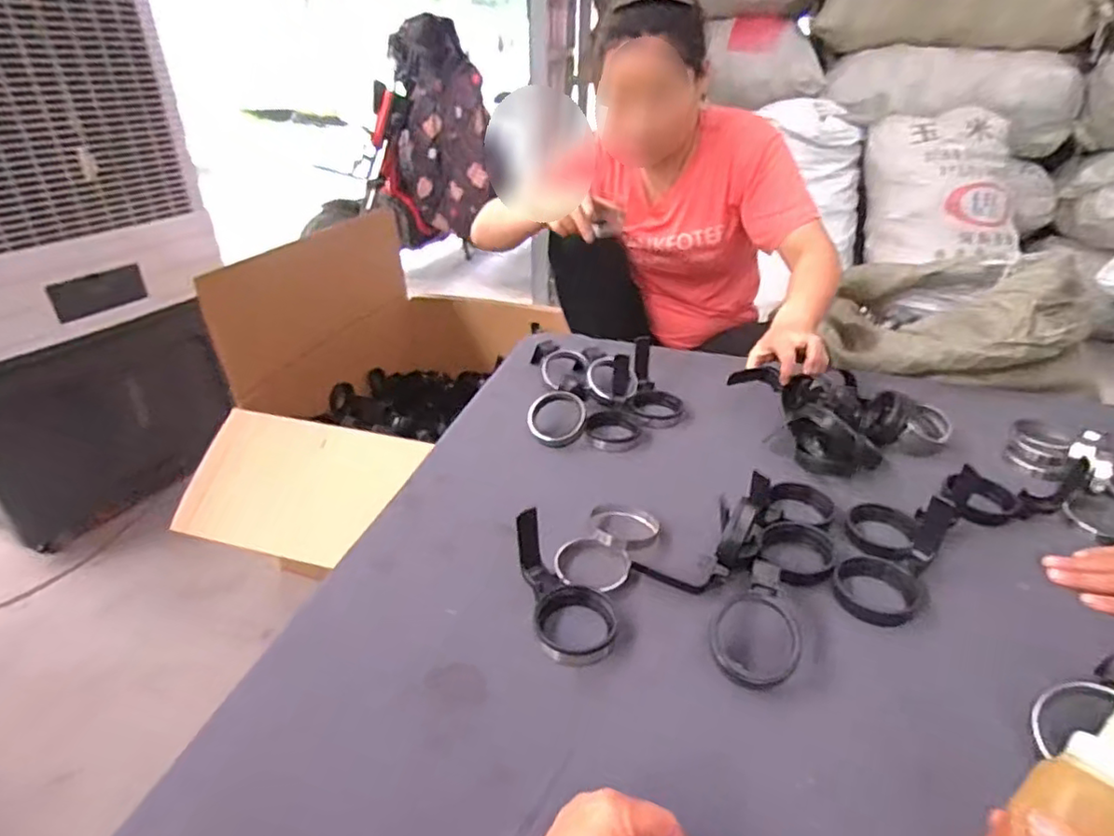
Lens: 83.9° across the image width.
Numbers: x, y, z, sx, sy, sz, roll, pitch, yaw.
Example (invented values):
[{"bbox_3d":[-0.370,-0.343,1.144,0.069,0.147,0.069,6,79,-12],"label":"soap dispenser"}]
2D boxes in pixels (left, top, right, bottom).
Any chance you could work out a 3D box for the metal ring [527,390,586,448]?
[{"bbox_3d":[-0.002,0.002,0.795,0.075,0.015,0.076,-4,67,9],"label":"metal ring"}]

